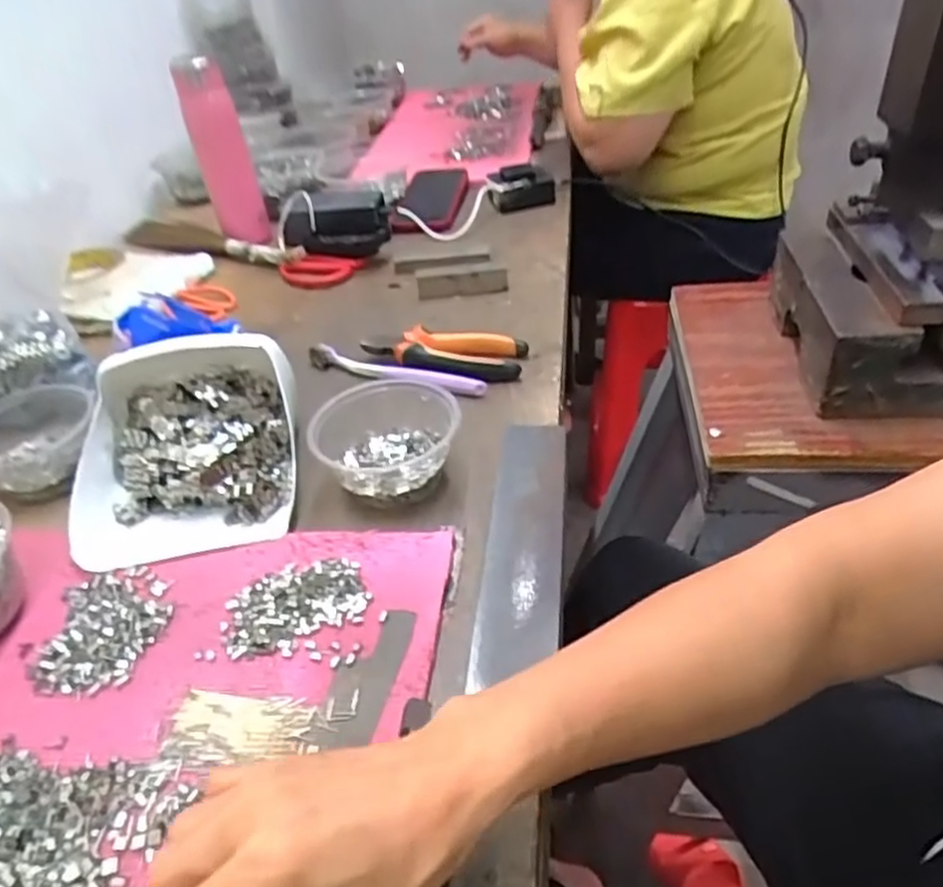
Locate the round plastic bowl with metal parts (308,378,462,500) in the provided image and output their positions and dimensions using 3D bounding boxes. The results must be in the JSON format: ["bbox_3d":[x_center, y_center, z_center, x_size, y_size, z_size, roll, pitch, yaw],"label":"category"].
[{"bbox_3d":[-0.063,-0.004,0.527,0.102,0.045,0.088,-16,40,-13],"label":"round plastic bowl with metal parts"}]

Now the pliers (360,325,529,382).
[{"bbox_3d":[-0.028,-0.080,0.646,0.149,0.019,0.060,5,40,13],"label":"pliers"}]

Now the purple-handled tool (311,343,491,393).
[{"bbox_3d":[-0.075,-0.064,0.643,0.184,0.024,0.020,14,43,23],"label":"purple-handled tool"}]

